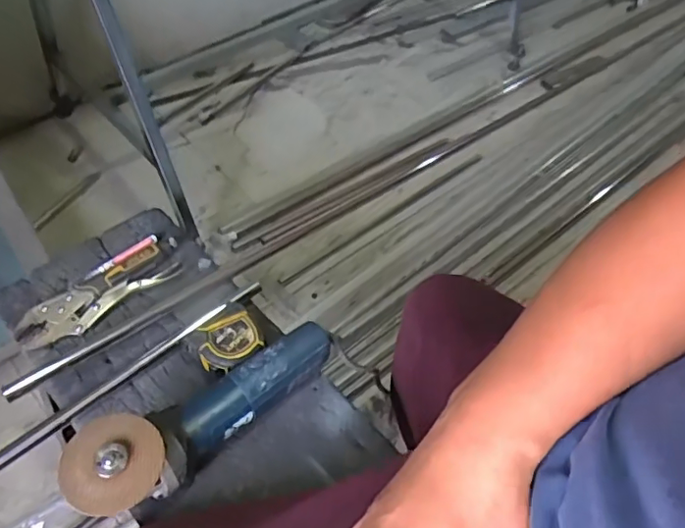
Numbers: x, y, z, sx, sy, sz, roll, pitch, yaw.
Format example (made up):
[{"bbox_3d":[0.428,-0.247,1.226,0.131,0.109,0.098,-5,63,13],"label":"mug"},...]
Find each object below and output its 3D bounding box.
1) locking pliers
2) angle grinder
[{"bbox_3d":[-0.310,0.038,0.718,0.198,0.025,0.066,-37,65,-27],"label":"locking pliers"},{"bbox_3d":[-0.136,0.153,0.597,0.297,0.089,0.085,-34,64,-26],"label":"angle grinder"}]

